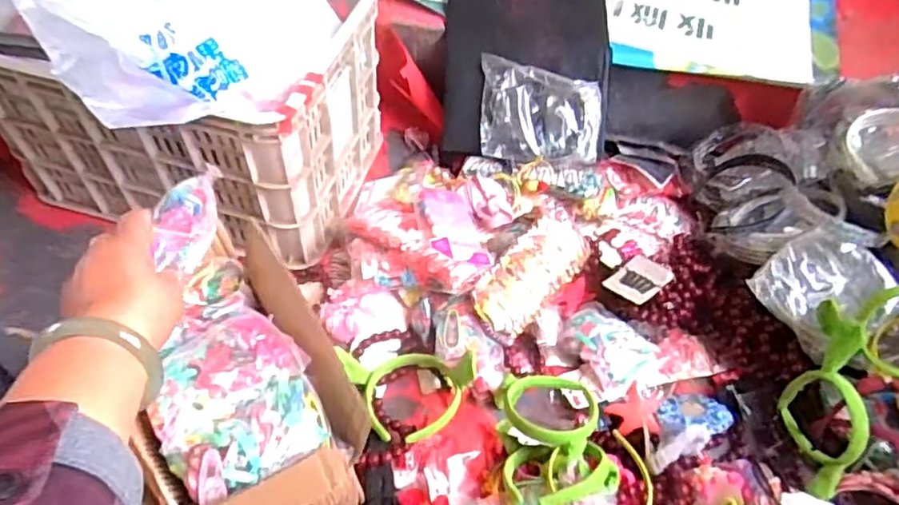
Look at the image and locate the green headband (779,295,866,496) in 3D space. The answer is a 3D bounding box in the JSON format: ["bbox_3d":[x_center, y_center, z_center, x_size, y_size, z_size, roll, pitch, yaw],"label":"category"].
[{"bbox_3d":[0.461,0.178,0.746,0.051,0.139,0.236,14,53,7],"label":"green headband"}]

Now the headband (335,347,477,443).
[{"bbox_3d":[-0.044,0.170,0.764,0.172,0.068,0.123,-1,53,-5],"label":"headband"}]

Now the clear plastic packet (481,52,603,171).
[{"bbox_3d":[0.149,-0.233,0.998,0.191,0.028,0.175,0,90,7],"label":"clear plastic packet"}]

